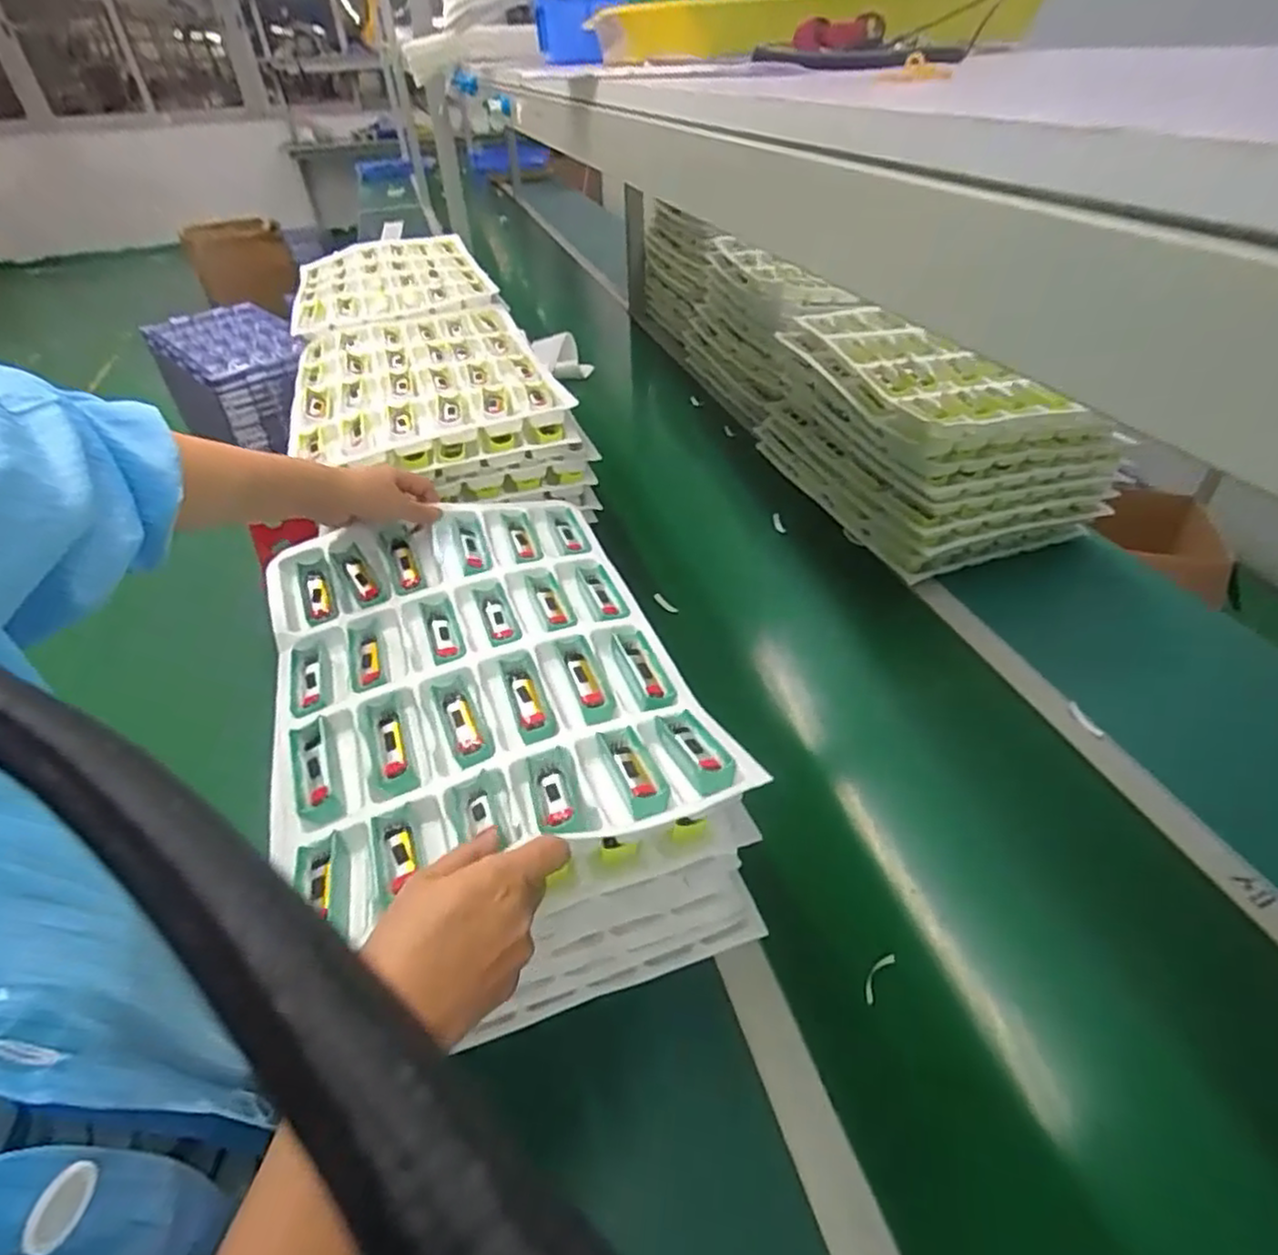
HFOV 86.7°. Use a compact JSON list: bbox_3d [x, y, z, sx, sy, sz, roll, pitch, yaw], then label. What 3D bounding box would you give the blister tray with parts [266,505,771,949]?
[{"bbox_3d":[-0.139,0.036,0.566,0.311,0.040,0.430,-19,43,-14],"label":"blister tray with parts"}]

